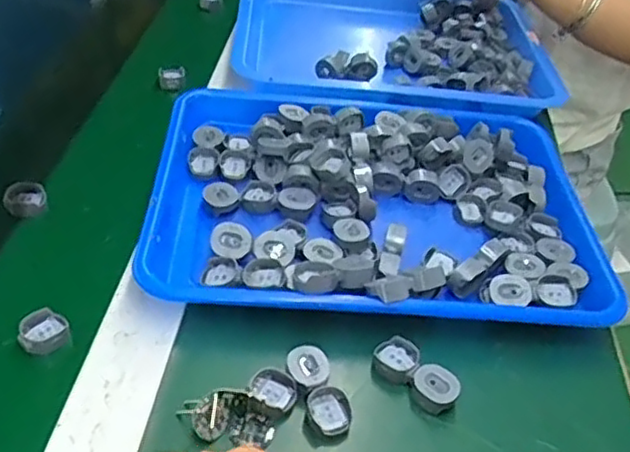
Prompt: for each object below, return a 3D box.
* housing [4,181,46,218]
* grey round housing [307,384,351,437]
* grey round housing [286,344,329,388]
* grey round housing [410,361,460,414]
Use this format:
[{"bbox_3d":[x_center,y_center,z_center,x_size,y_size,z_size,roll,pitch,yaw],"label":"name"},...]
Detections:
[{"bbox_3d":[-0.225,-0.021,0.522,0.030,0.016,0.029,4,41,-3],"label":"housing"},{"bbox_3d":[0.009,0.111,0.399,0.023,0.016,0.029,-23,49,-29],"label":"grey round housing"},{"bbox_3d":[-0.005,0.088,0.413,0.025,0.015,0.026,4,41,-3],"label":"grey round housing"},{"bbox_3d":[0.074,0.101,0.413,0.027,0.018,0.024,29,46,24],"label":"grey round housing"}]

